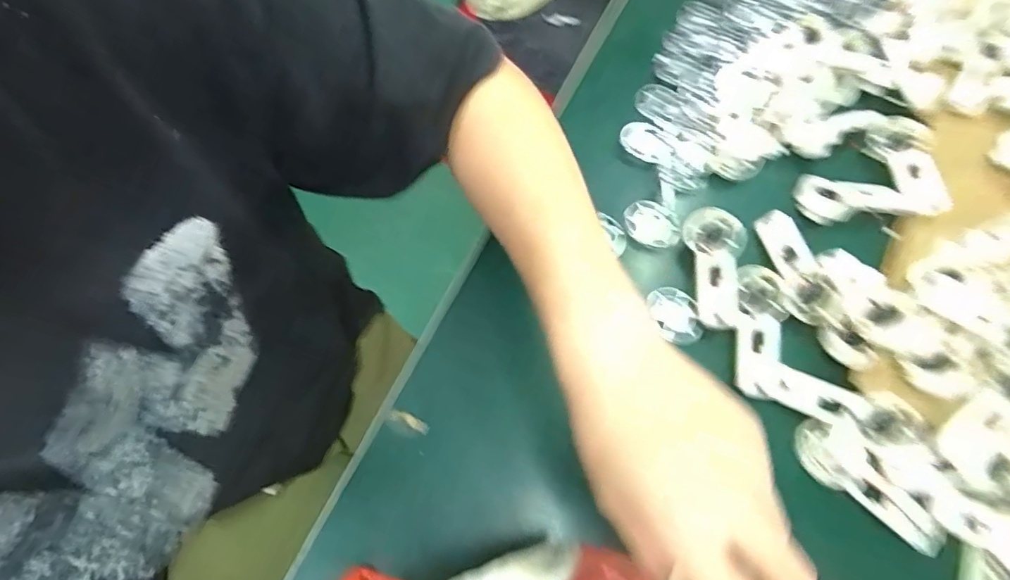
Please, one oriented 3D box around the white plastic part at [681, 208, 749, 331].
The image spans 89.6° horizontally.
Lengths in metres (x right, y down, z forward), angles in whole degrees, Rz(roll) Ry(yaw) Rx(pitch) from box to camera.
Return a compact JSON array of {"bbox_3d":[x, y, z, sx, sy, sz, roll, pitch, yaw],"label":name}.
[{"bbox_3d":[0.161,-0.019,0.390,0.042,0.018,0.094,10,67,1],"label":"white plastic part"}]

